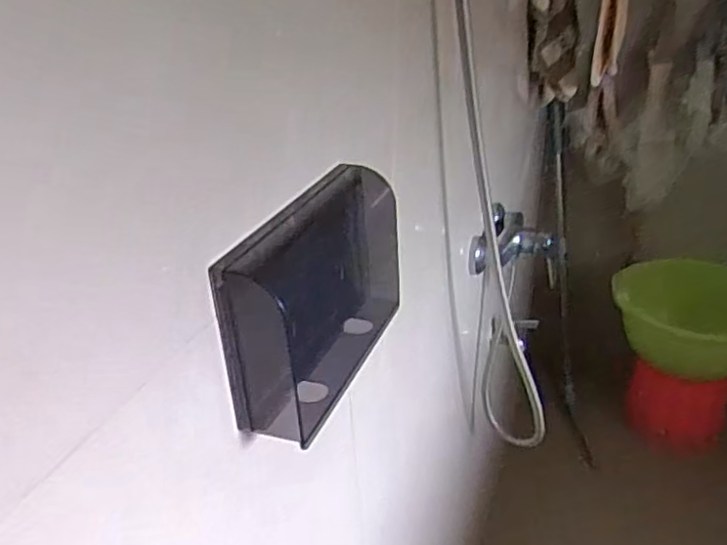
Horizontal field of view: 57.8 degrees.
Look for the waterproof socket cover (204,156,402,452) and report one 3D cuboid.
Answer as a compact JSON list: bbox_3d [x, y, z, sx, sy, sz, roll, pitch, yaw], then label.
[{"bbox_3d":[-0.025,0.011,0.473,0.049,0.125,0.204,8,30,20],"label":"waterproof socket cover"}]

